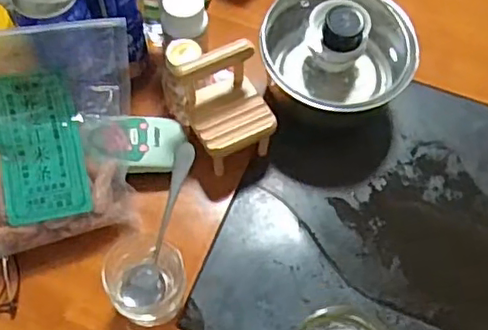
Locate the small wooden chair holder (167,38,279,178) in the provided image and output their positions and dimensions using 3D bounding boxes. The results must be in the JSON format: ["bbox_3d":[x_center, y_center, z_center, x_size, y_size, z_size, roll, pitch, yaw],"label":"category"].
[{"bbox_3d":[-0.018,-0.057,0.606,0.081,0.104,0.088,-22,64,-13],"label":"small wooden chair holder"}]

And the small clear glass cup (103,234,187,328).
[{"bbox_3d":[-0.086,0.106,0.546,0.069,0.078,0.067,1,61,-1],"label":"small clear glass cup"}]

